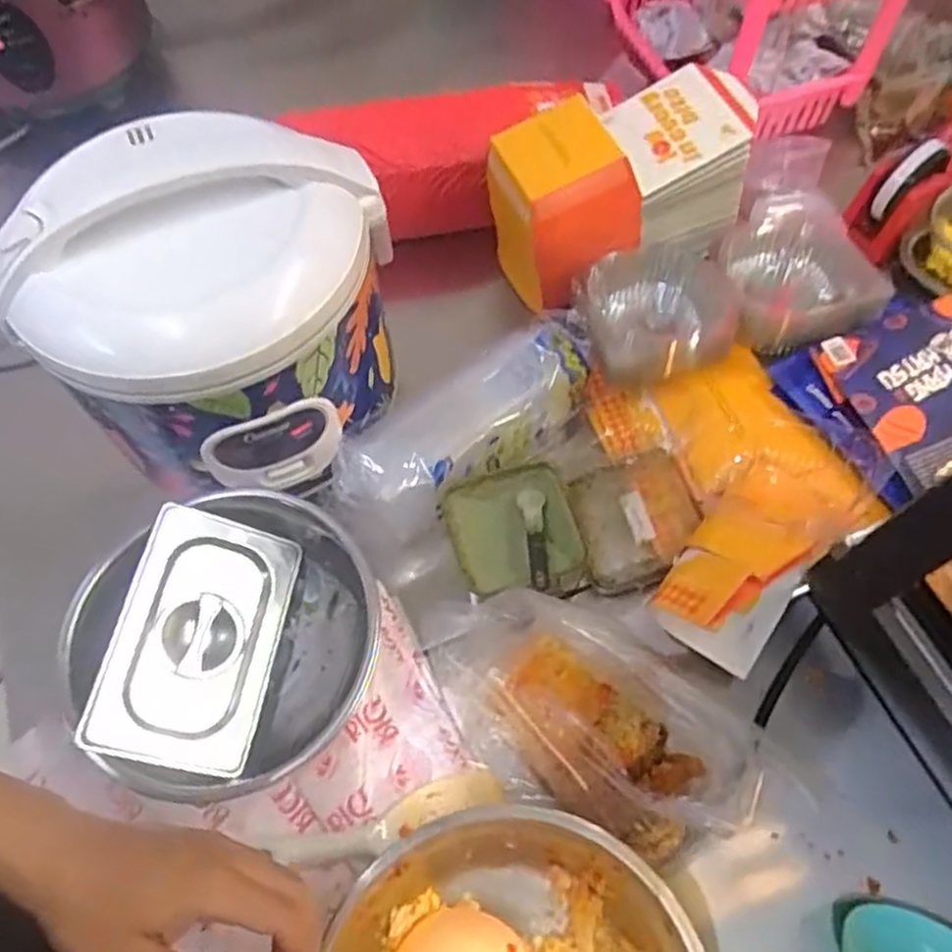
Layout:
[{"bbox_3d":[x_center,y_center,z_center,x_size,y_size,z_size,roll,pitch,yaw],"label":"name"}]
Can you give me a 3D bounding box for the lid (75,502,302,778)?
[{"bbox_3d":[-0.203,0.117,0.546,0.111,0.016,0.178,21,60,-20],"label":"lid"}]

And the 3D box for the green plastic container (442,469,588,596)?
[{"bbox_3d":[0.032,0.048,0.593,0.098,0.040,0.109,-14,63,-5],"label":"green plastic container"}]

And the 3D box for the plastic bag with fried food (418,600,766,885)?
[{"bbox_3d":[0.067,0.169,0.518,0.242,0.073,0.117,32,68,17],"label":"plastic bag with fried food"}]

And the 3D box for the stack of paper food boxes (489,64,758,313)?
[{"bbox_3d":[0.136,-0.270,0.695,0.231,0.141,0.124,-27,65,-12],"label":"stack of paper food boxes"}]

